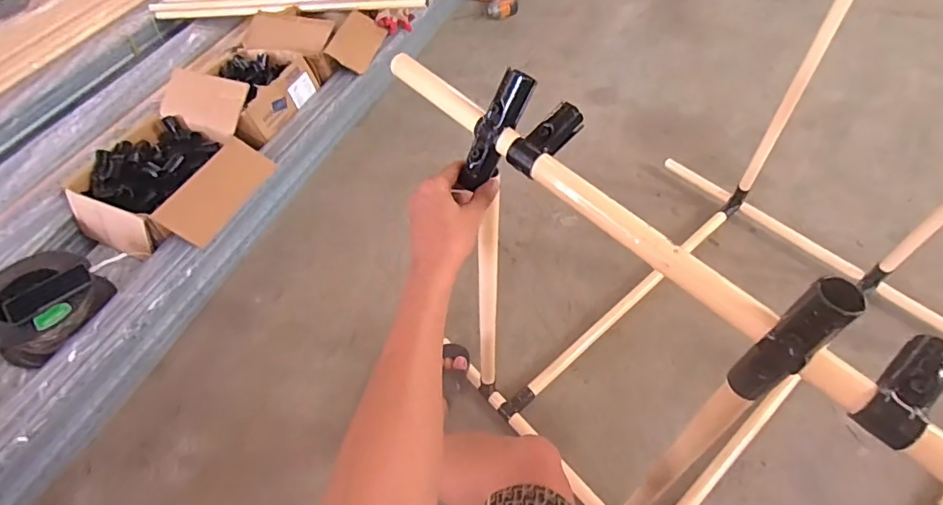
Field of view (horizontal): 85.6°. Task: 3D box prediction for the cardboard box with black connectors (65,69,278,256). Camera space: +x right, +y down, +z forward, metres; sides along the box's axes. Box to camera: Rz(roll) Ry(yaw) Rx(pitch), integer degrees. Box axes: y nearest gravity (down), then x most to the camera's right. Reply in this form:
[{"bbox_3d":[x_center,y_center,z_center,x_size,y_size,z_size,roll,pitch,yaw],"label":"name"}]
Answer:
[{"bbox_3d":[-0.762,-0.237,1.315,0.397,0.181,0.477,16,54,16],"label":"cardboard box with black connectors"}]

